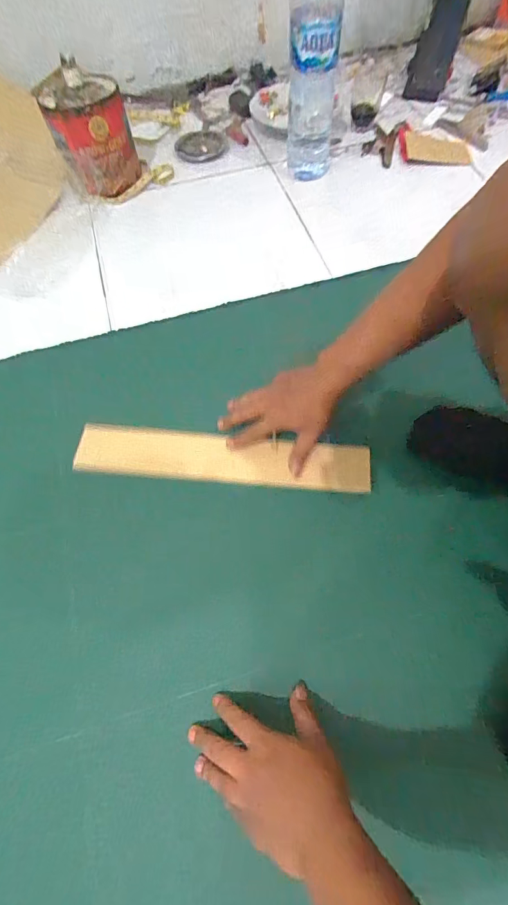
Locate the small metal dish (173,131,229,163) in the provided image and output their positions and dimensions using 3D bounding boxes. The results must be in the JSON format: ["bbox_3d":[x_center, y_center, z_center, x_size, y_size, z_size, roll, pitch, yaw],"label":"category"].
[{"bbox_3d":[-0.125,-0.690,0.857,0.115,0.013,0.134,37,71,17],"label":"small metal dish"}]

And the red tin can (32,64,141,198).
[{"bbox_3d":[-0.307,-0.604,0.732,0.140,0.168,0.131,-16,65,-6],"label":"red tin can"}]

